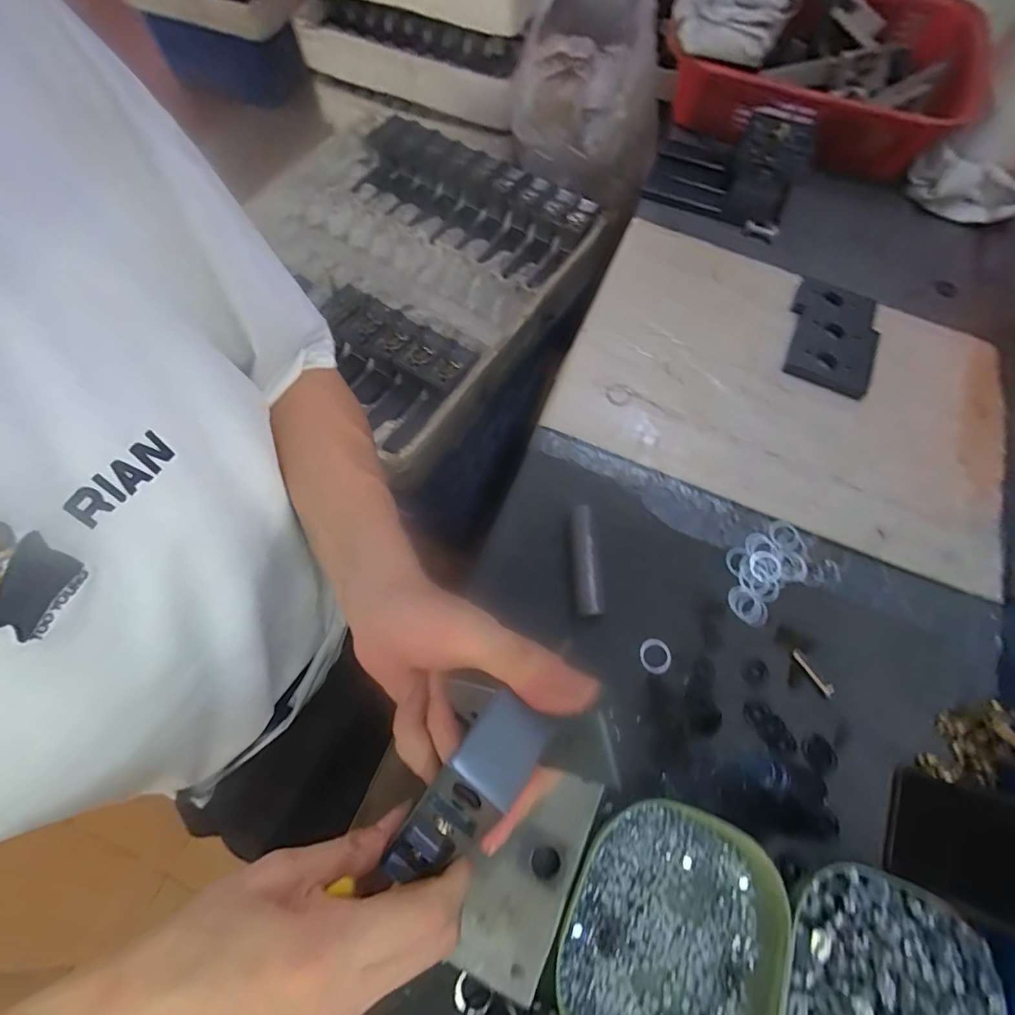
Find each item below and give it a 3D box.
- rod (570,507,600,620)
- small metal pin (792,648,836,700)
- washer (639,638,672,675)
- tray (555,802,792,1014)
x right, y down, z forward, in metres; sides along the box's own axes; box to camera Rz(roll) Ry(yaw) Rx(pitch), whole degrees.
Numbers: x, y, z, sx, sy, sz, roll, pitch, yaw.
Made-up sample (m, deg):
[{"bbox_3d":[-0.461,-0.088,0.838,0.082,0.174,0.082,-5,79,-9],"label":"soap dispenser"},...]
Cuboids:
[{"bbox_3d":[0.064,0.044,0.411,0.015,0.015,0.093,-2,69,-4],"label":"rod"},{"bbox_3d":[0.249,0.134,0.394,0.011,0.004,0.042,-34,74,-14],"label":"small metal pin"},{"bbox_3d":[0.122,0.122,0.398,0.027,0.004,0.027,1,69,-2],"label":"washer"},{"bbox_3d":[0.110,0.284,0.319,0.132,0.027,0.149,24,69,6],"label":"tray"}]

